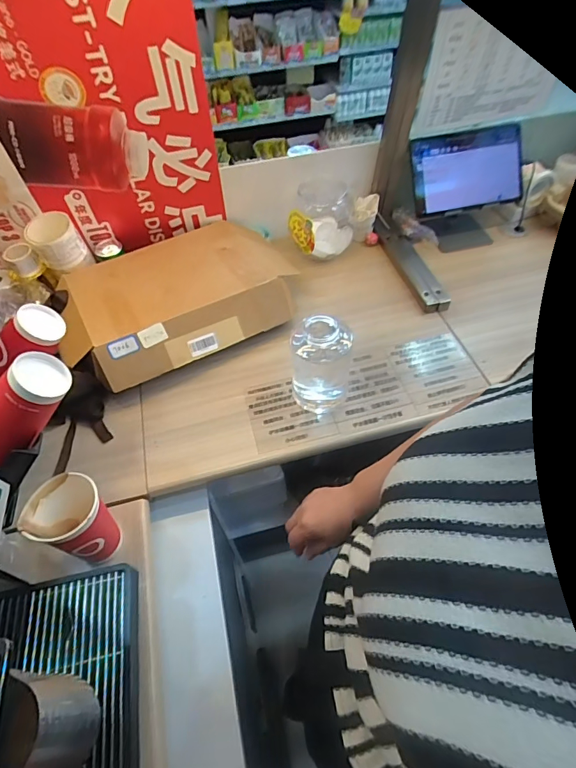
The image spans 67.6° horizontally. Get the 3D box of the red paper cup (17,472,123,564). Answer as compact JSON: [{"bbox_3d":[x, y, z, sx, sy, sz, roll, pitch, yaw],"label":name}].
[{"bbox_3d":[-0.273,0.190,0.568,0.082,0.128,0.077,-2,53,2],"label":"red paper cup"}]

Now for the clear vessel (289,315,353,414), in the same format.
[{"bbox_3d":[0.054,-0.038,0.713,0.096,0.149,0.103,4,53,6],"label":"clear vessel"}]

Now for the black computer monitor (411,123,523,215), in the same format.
[{"bbox_3d":[0.401,-0.472,0.948,0.245,0.153,0.024,-9,22,0],"label":"black computer monitor"}]

